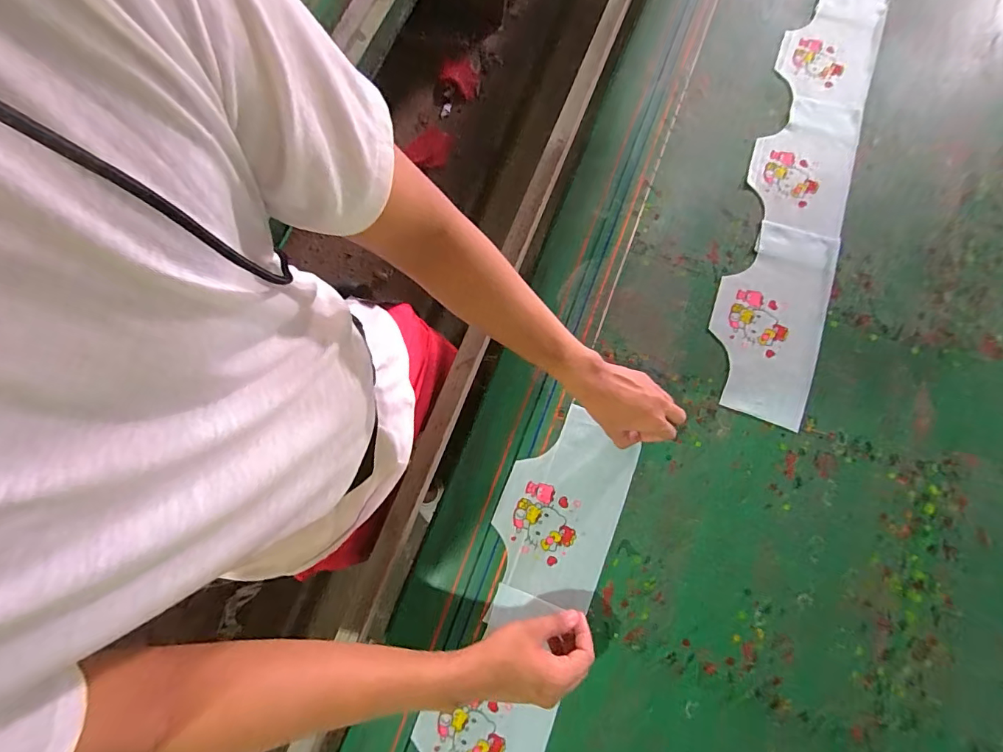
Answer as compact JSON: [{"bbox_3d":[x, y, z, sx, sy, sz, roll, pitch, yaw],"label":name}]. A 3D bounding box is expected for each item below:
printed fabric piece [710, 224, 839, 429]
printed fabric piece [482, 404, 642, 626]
[{"bbox_3d":[0.394,-0.088,0.660,0.155,0.006,0.301,19,78,4],"label":"printed fabric piece"},{"bbox_3d":[0.074,0.191,0.601,0.153,0.009,0.280,22,79,7],"label":"printed fabric piece"}]

